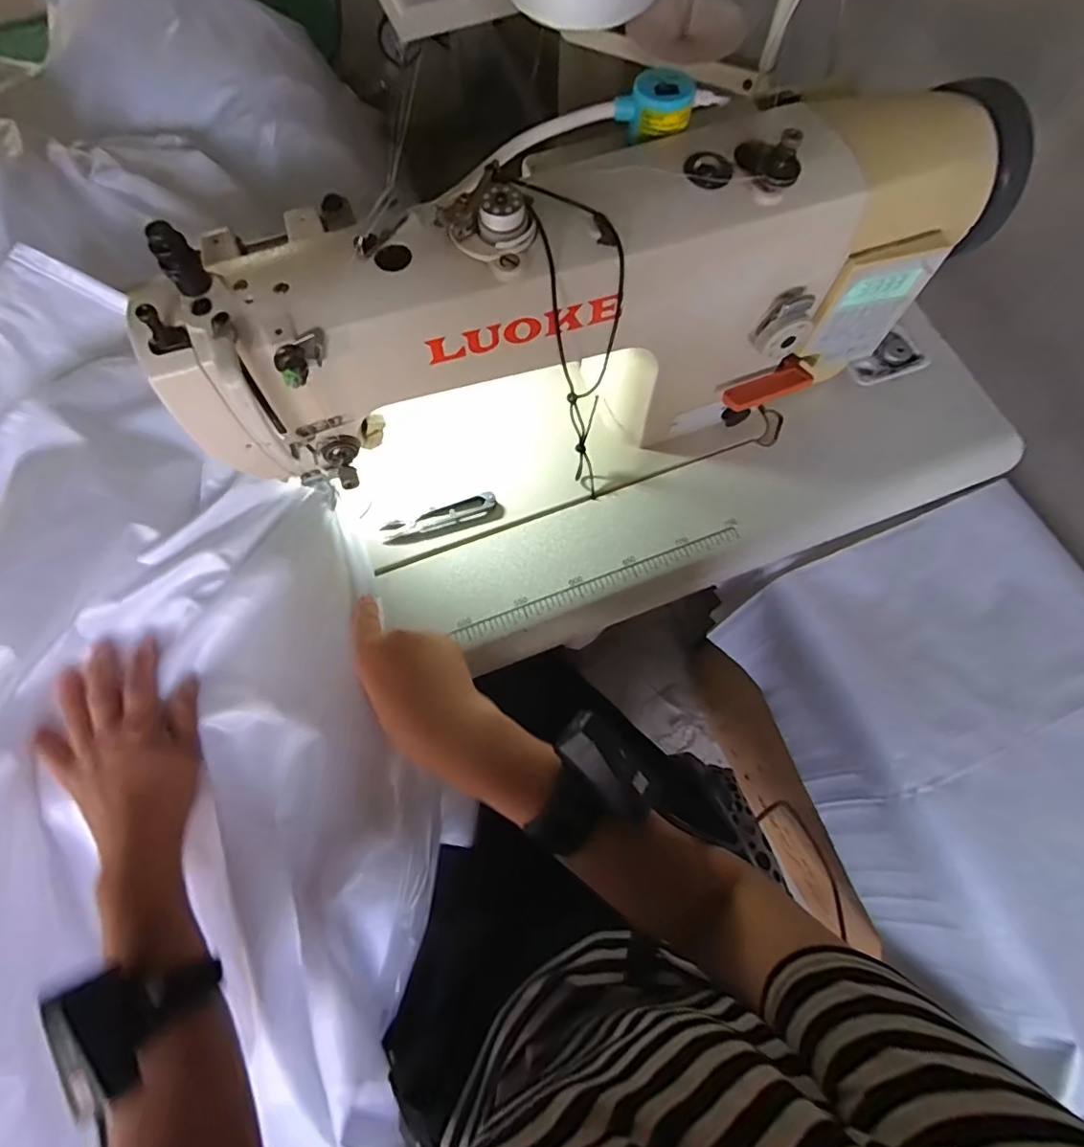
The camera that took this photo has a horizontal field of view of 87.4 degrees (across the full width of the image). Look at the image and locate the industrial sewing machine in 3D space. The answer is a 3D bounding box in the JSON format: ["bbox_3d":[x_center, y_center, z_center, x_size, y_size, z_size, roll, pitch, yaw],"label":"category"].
[{"bbox_3d":[0.054,-0.190,0.436,0.572,0.241,0.130,-18,71,-7],"label":"industrial sewing machine"}]

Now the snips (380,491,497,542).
[{"bbox_3d":[-0.090,-0.050,0.505,0.100,0.009,0.021,-19,71,-7],"label":"snips"}]

